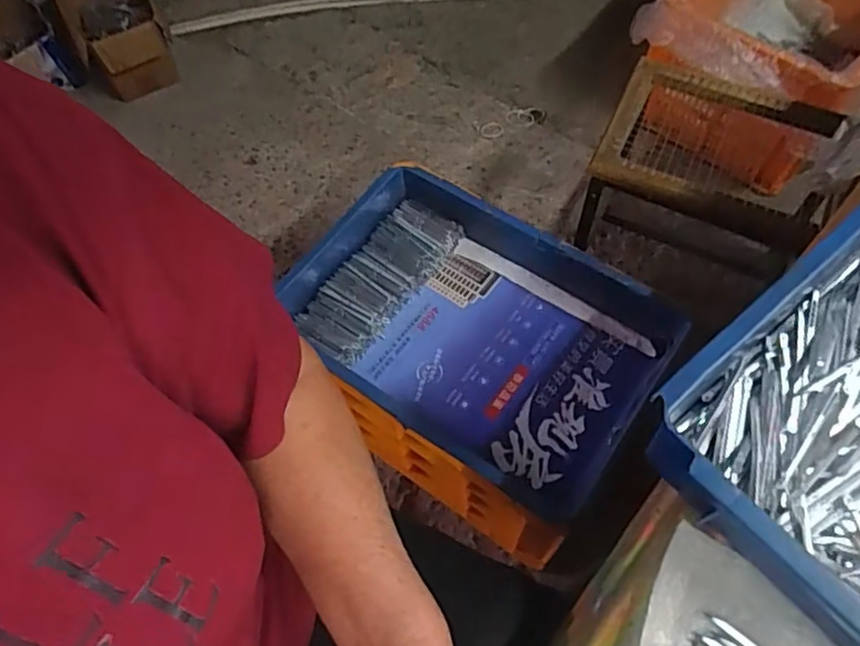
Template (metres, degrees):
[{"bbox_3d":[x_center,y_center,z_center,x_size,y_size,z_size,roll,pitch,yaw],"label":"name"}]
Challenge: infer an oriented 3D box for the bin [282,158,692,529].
[{"bbox_3d":[0.048,0.007,0.762,0.435,0.087,0.282,31,66,17],"label":"bin"}]

